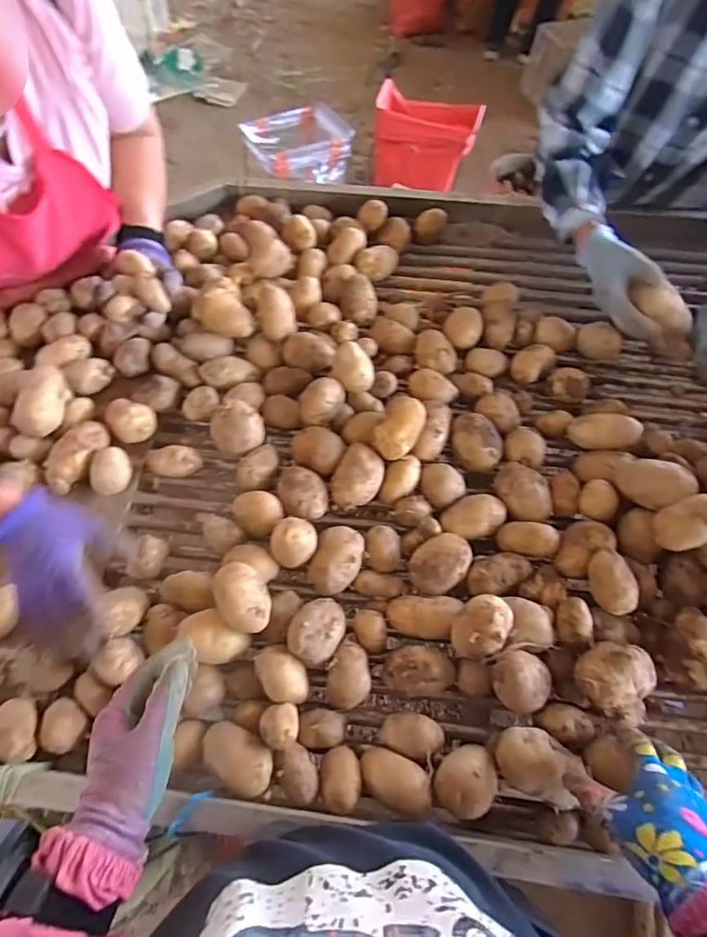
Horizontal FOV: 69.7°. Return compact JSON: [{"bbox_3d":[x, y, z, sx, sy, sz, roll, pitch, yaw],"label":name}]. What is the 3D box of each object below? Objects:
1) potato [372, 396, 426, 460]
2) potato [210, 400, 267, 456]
[{"bbox_3d":[0.061,-0.053,0.674,0.052,0.060,0.072,25,63,9],"label":"potato"},{"bbox_3d":[-0.158,-0.056,0.690,0.070,0.053,0.059,-13,64,-11],"label":"potato"}]

